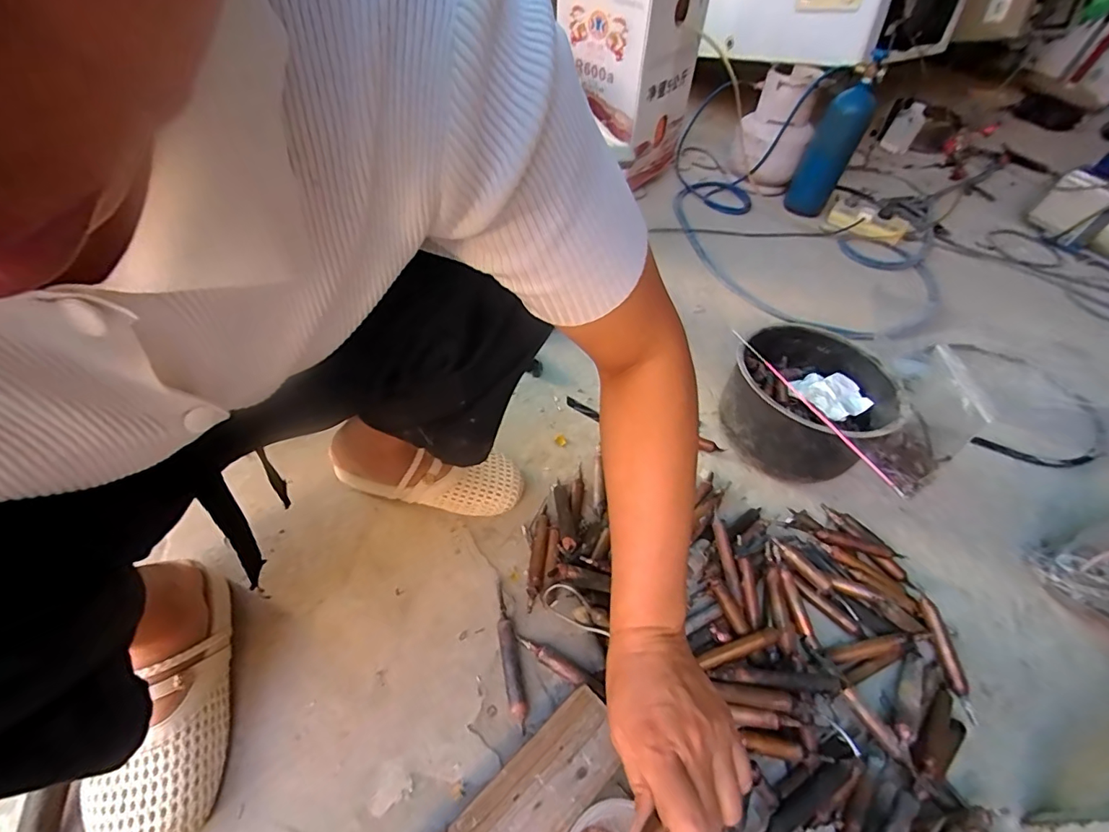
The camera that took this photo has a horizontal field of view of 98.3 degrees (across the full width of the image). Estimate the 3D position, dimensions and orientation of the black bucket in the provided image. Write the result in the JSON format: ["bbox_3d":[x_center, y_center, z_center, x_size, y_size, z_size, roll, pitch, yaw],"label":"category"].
[{"bbox_3d":[0.368,-0.013,0.724,0.217,0.141,0.214,2,50,-3],"label":"black bucket"}]

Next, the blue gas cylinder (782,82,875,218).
[{"bbox_3d":[0.701,-0.673,1.230,0.110,0.291,0.090,27,52,14],"label":"blue gas cylinder"}]

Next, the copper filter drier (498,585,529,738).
[{"bbox_3d":[-0.050,0.261,0.532,0.019,0.013,0.150,-9,51,-12],"label":"copper filter drier"}]

